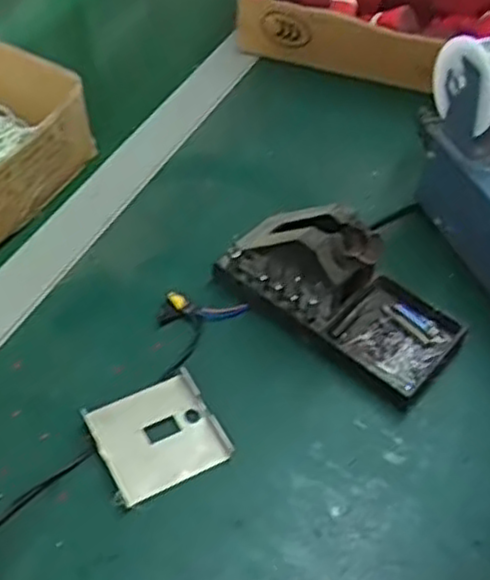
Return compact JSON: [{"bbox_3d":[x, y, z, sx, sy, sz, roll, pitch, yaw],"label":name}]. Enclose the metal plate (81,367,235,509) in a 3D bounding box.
[{"bbox_3d":[-0.051,0.085,0.442,0.069,0.014,0.063,-24,55,-22],"label":"metal plate"}]

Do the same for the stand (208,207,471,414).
[{"bbox_3d":[0.062,-0.009,0.487,0.160,0.072,0.077,34,56,23],"label":"stand"}]

